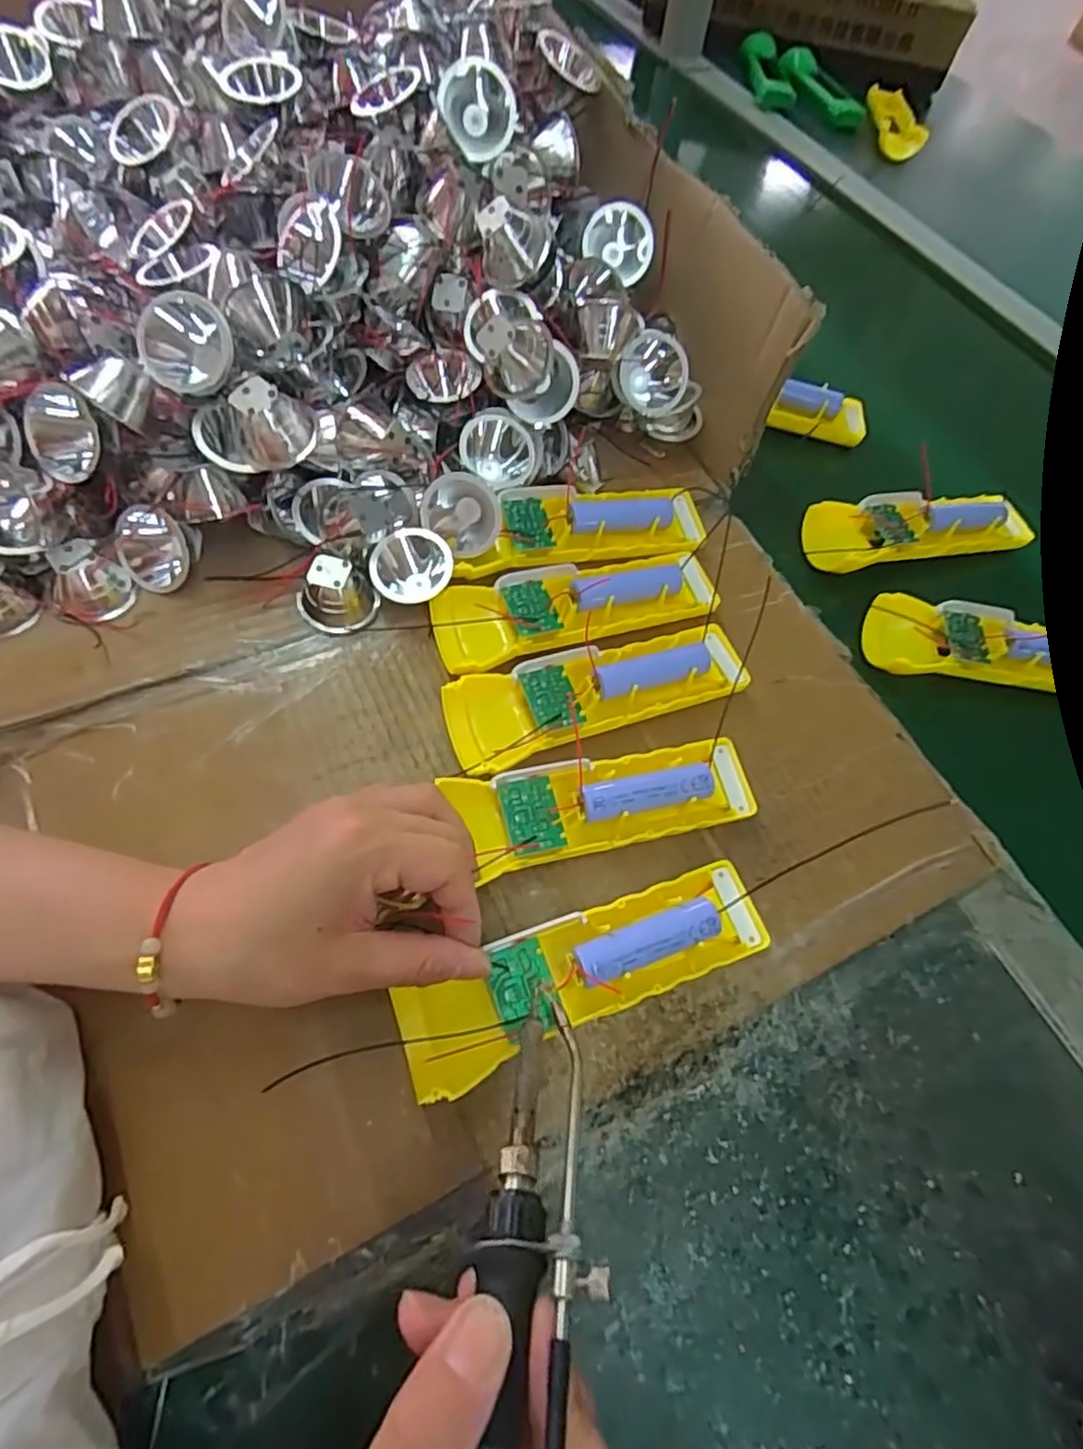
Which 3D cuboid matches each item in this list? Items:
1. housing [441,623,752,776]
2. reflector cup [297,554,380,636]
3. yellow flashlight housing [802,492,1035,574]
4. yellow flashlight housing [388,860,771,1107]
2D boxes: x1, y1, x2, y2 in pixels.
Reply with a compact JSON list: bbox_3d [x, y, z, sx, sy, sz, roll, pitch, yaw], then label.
[{"bbox_3d":[0.030,-0.018,0.338,0.157,0.020,0.049,-17,64,-14],"label":"housing"},{"bbox_3d":[-0.110,-0.069,0.350,0.040,0.025,0.034,-20,65,-16],"label":"reflector cup"},{"bbox_3d":[0.246,-0.127,0.433,0.152,0.023,0.046,-5,62,-8],"label":"yellow flashlight housing"},{"bbox_3d":[0.020,0.100,0.275,0.156,0.022,0.042,-18,67,-15],"label":"yellow flashlight housing"}]

